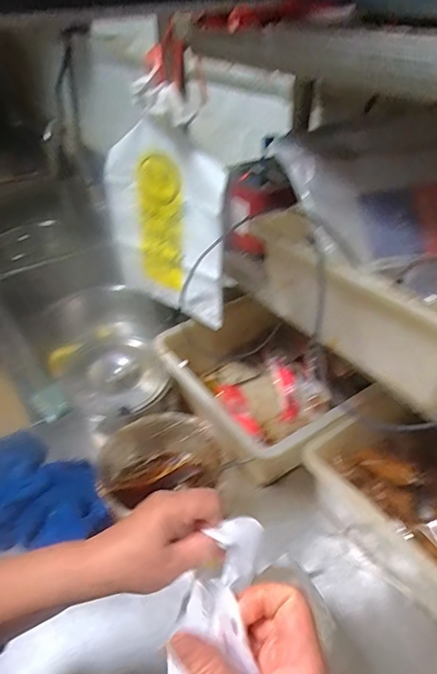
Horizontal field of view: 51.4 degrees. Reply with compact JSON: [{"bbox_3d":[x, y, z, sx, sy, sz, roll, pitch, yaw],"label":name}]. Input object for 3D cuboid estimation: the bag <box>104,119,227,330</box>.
[{"bbox_3d":[-0.095,-0.183,0.738,0.246,0.283,0.034,29,42,29],"label":"bag"}]

